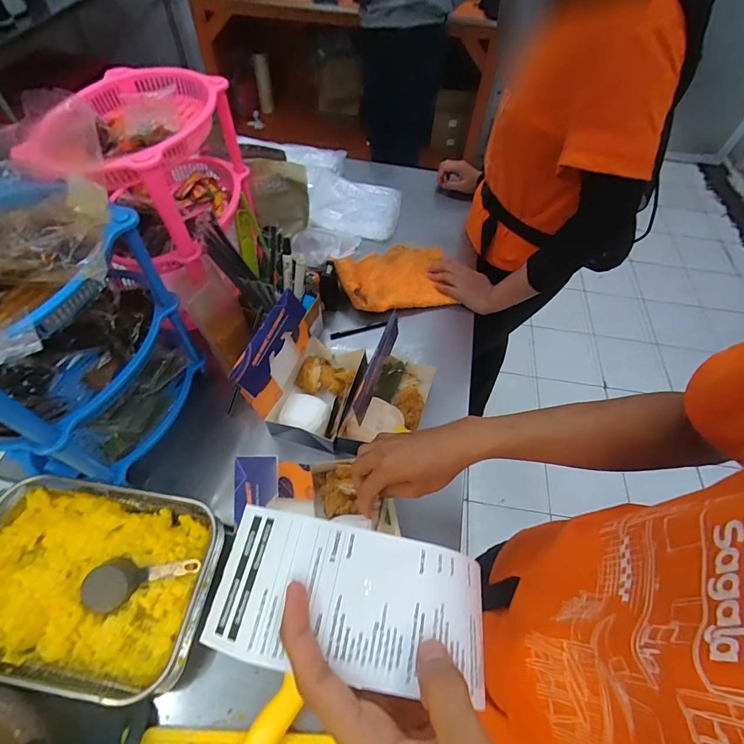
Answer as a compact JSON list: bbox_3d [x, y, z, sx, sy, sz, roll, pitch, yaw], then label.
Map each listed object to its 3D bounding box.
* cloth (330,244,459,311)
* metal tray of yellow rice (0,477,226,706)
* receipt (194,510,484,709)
[{"bbox_3d":[0.047,-0.210,0.839,0.243,0.050,0.187,-6,56,-8],"label":"cloth"},{"bbox_3d":[-0.354,0.257,0.499,0.295,0.048,0.210,9,56,3],"label":"metal tray of yellow rice"},{"bbox_3d":[-0.011,0.134,0.236,0.161,0.030,0.076,11,56,-1],"label":"receipt"}]

